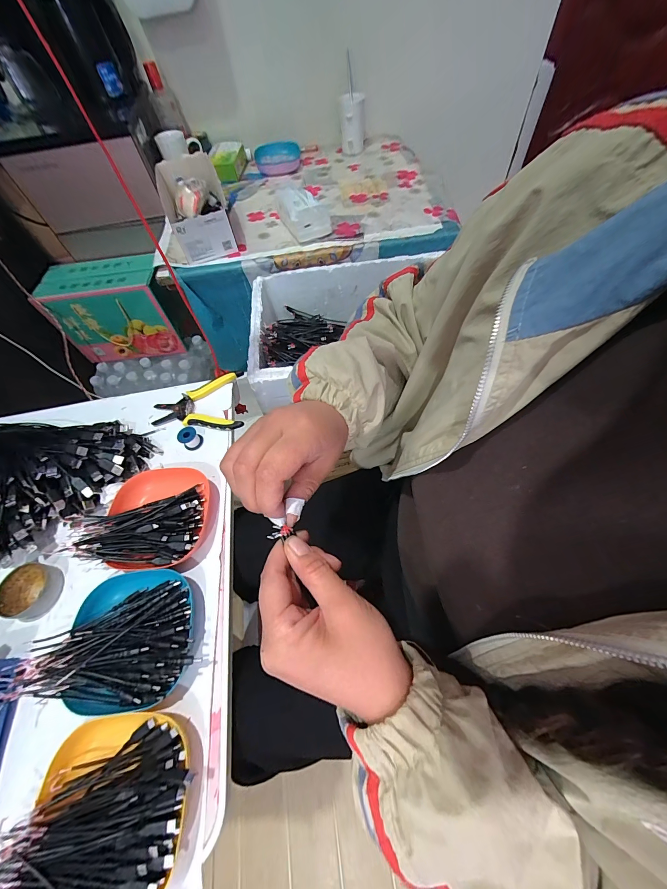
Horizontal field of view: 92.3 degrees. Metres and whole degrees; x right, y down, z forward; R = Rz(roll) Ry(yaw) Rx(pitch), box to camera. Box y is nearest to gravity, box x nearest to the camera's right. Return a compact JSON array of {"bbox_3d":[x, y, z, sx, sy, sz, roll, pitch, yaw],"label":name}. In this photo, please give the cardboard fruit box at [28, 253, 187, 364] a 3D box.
[{"bbox_3d":[-0.643,-0.410,0.983,0.332,0.233,0.168,-10,60,-2],"label":"cardboard fruit box"}]

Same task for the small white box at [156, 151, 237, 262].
[{"bbox_3d":[-0.327,-0.565,0.767,0.132,0.113,0.257,-18,60,-6],"label":"small white box"}]

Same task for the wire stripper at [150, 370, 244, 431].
[{"bbox_3d":[-0.231,-0.066,0.549,0.155,0.016,0.116,-8,60,0],"label":"wire stripper"}]

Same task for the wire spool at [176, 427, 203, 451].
[{"bbox_3d":[-0.228,-0.009,0.511,0.028,0.031,0.030,-2,60,3],"label":"wire spool"}]

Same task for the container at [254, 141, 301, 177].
[{"bbox_3d":[-0.164,-0.859,0.963,0.138,0.051,0.093,-12,60,-3],"label":"container"}]

